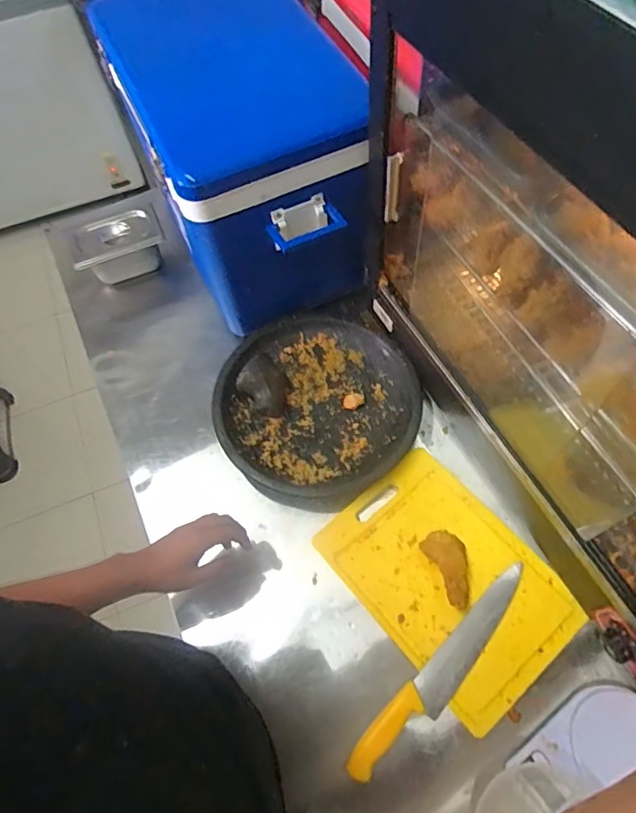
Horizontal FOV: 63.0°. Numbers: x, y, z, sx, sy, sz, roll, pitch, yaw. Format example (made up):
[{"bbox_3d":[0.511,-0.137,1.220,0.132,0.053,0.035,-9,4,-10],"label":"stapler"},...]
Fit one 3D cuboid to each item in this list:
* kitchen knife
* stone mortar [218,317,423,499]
[{"bbox_3d":[0.176,0.361,0.715,0.347,0.026,0.050,-42,68,-16],"label":"kitchen knife"},{"bbox_3d":[0.002,-0.019,0.876,0.325,0.072,0.338,11,64,9],"label":"stone mortar"}]

